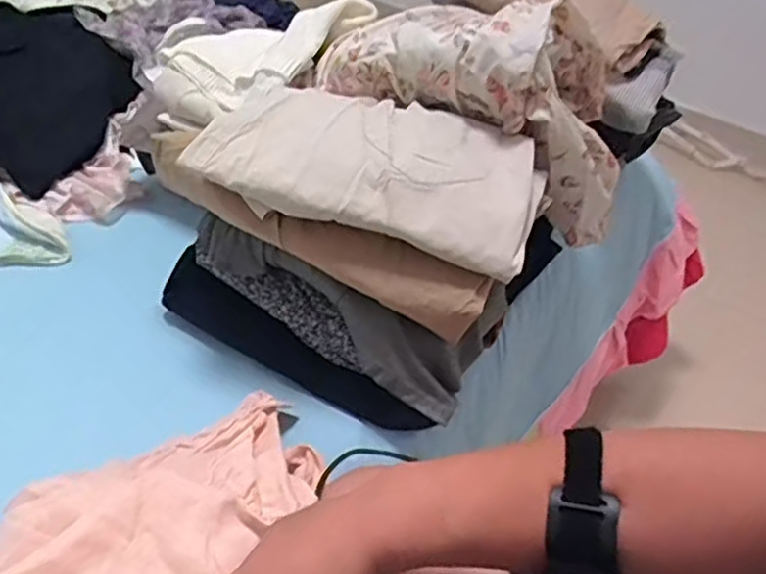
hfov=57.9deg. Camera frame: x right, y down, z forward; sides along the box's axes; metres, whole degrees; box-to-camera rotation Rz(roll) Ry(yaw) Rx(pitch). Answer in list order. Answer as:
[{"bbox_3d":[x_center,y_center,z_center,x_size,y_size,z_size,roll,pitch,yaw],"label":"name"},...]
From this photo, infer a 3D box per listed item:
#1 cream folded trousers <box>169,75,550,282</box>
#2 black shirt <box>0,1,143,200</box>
[{"bbox_3d":[-0.007,-0.121,0.642,0.308,0.059,0.185,14,42,8],"label":"cream folded trousers"},{"bbox_3d":[-0.511,-0.305,0.937,0.271,0.171,0.326,10,41,3],"label":"black shirt"}]

